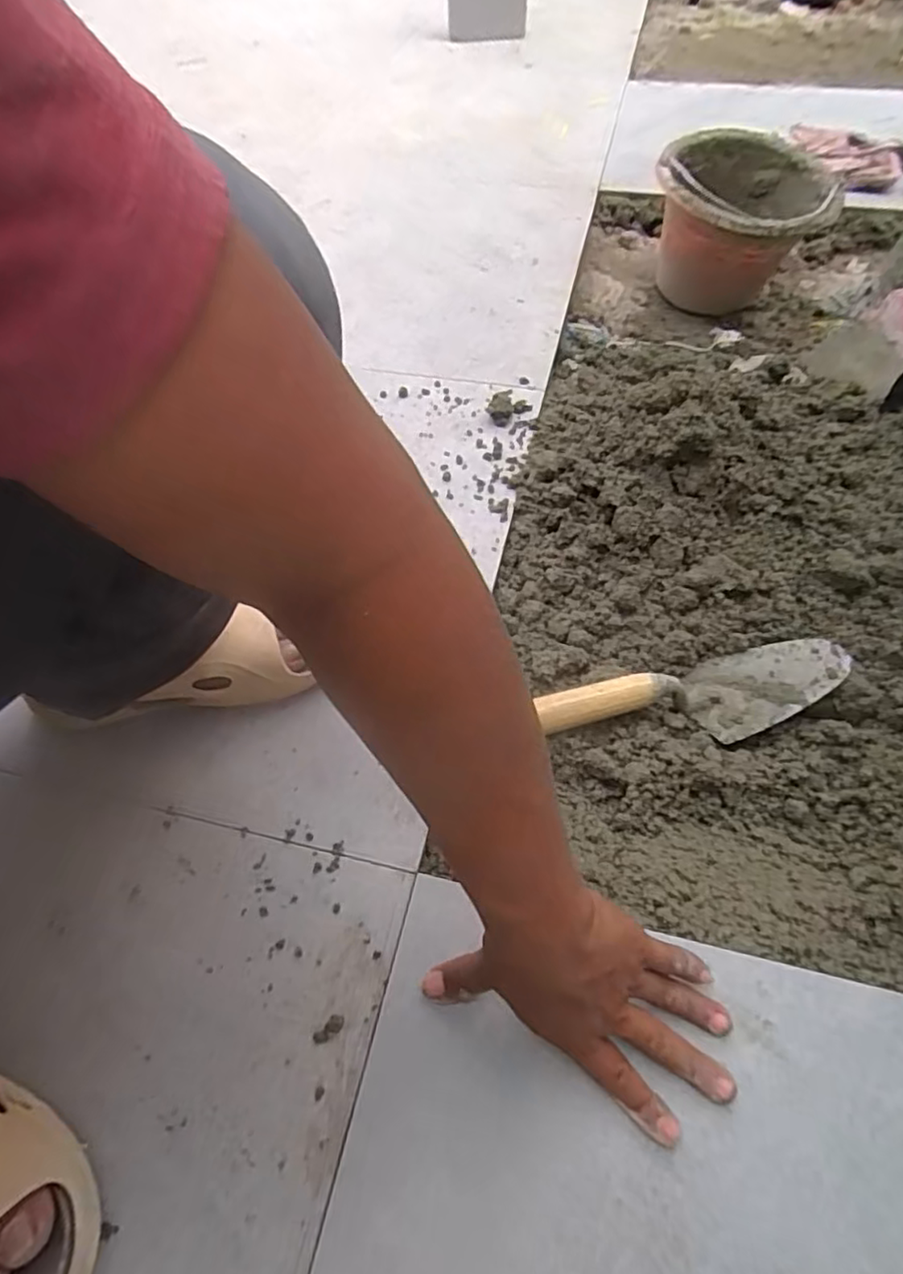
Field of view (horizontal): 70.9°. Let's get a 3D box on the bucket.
[{"bbox_3d":[0.418,-0.597,0.943,0.224,0.193,0.246,15,58,12],"label":"bucket"}]

